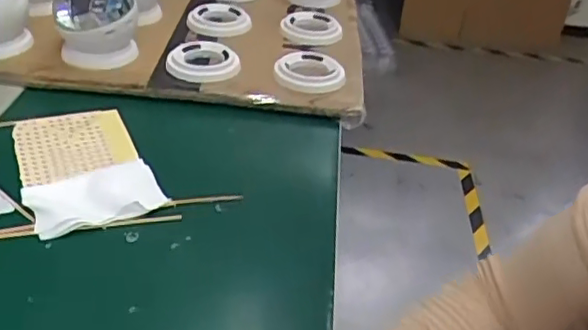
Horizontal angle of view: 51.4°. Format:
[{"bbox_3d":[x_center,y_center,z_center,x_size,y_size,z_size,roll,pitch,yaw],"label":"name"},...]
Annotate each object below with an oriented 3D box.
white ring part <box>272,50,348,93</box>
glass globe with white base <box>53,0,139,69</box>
[{"bbox_3d":[0.019,-0.096,0.604,0.064,0.014,0.065,3,37,-2],"label":"white ring part"},{"bbox_3d":[-0.183,-0.139,0.564,0.072,0.082,0.078,-8,39,-16],"label":"glass globe with white base"}]

